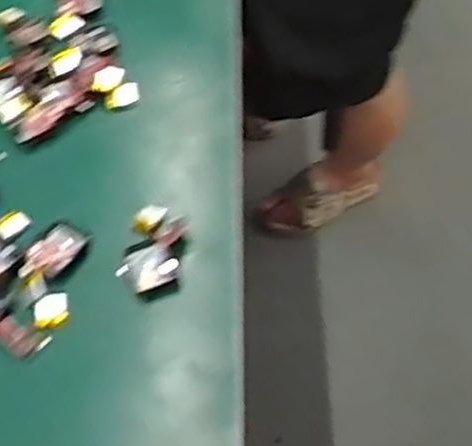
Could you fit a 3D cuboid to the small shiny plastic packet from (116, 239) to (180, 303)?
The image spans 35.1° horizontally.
[{"bbox_3d":[-0.066,0.034,0.567,0.041,0.011,0.049,-25,59,-12],"label":"small shiny plastic packet"}]

